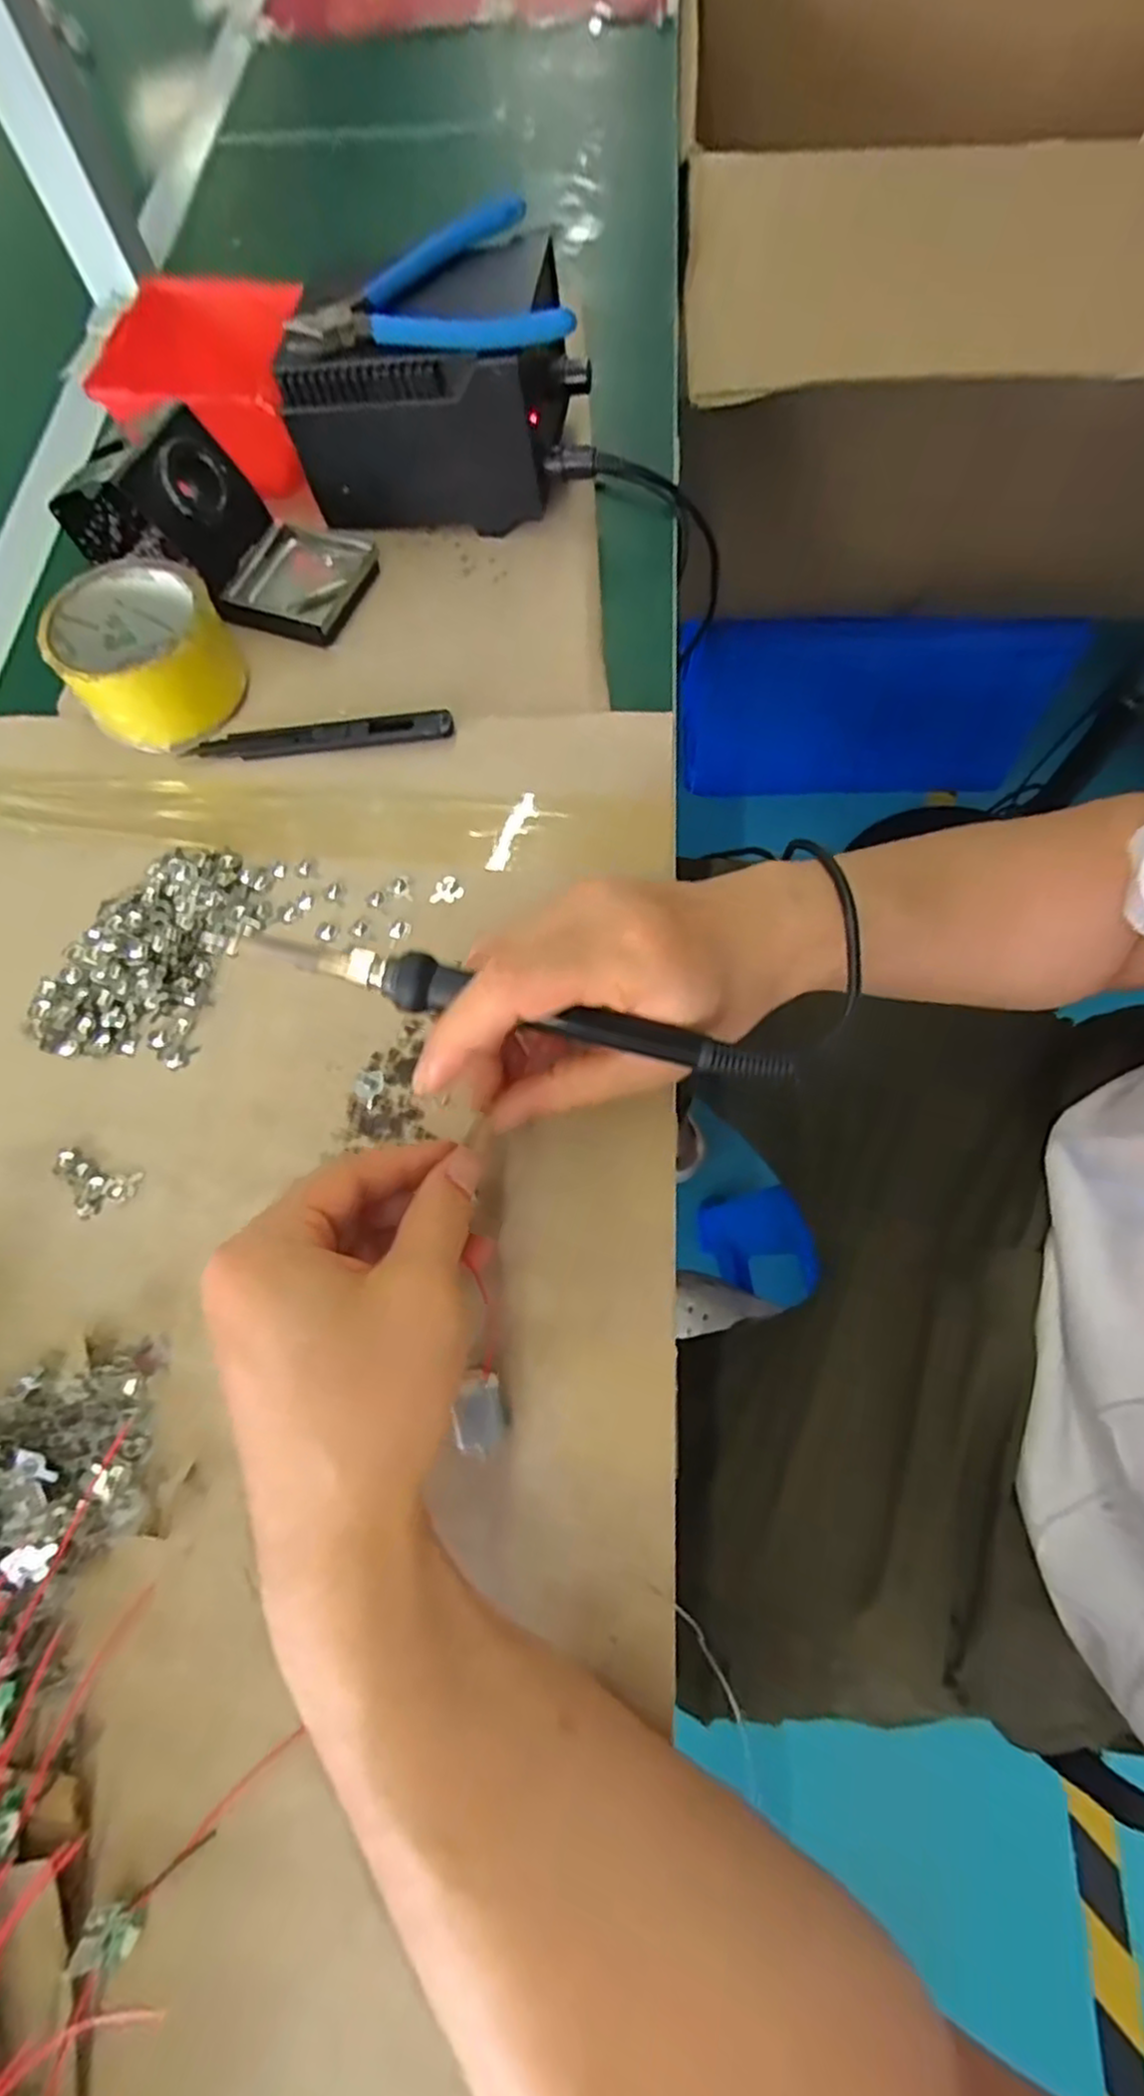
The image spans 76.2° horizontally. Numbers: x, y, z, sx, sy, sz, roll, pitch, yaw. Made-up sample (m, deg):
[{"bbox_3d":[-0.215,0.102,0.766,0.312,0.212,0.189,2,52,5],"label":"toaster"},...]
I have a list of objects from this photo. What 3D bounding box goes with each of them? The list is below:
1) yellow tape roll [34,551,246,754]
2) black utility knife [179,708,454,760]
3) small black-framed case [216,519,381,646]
[{"bbox_3d":[-0.226,-0.211,0.388,0.082,0.042,0.087,-1,71,2],"label":"yellow tape roll"},{"bbox_3d":[-0.136,-0.167,0.389,0.144,0.006,0.020,-3,71,2],"label":"black utility knife"},{"bbox_3d":[-0.159,-0.272,0.426,0.073,0.012,0.076,19,73,9],"label":"small black-framed case"}]

